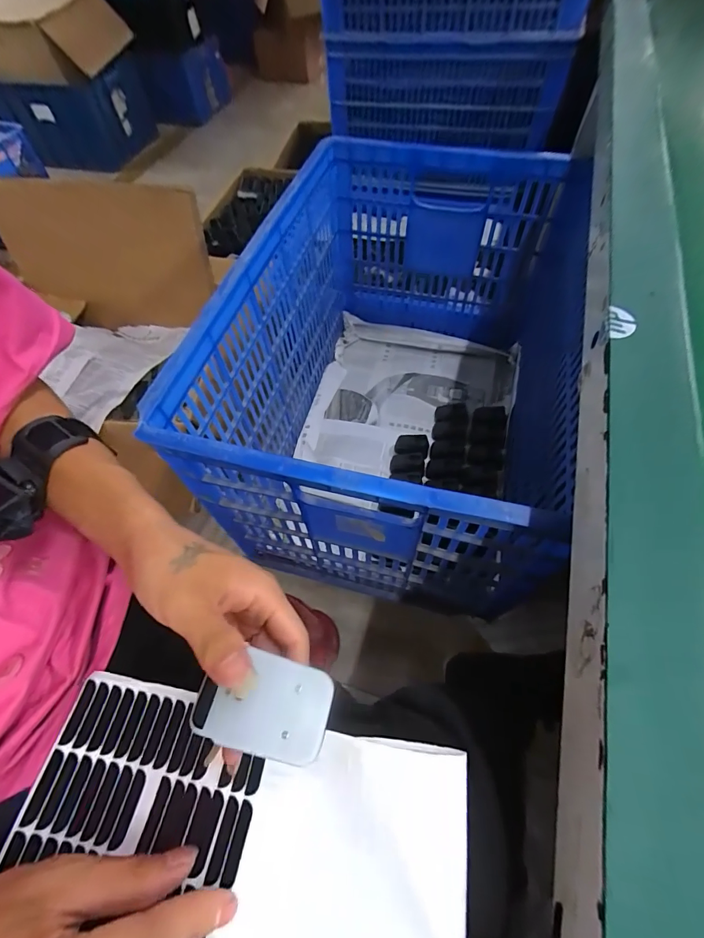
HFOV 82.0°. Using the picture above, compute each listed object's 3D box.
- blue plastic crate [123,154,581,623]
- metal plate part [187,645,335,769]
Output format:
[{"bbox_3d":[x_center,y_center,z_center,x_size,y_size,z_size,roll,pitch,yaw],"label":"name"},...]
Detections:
[{"bbox_3d":[0.095,-0.160,0.699,0.465,0.410,0.691,13,60,10],"label":"blue plastic crate"},{"bbox_3d":[-0.046,0.121,0.209,0.067,0.004,0.044,13,60,10],"label":"metal plate part"}]

